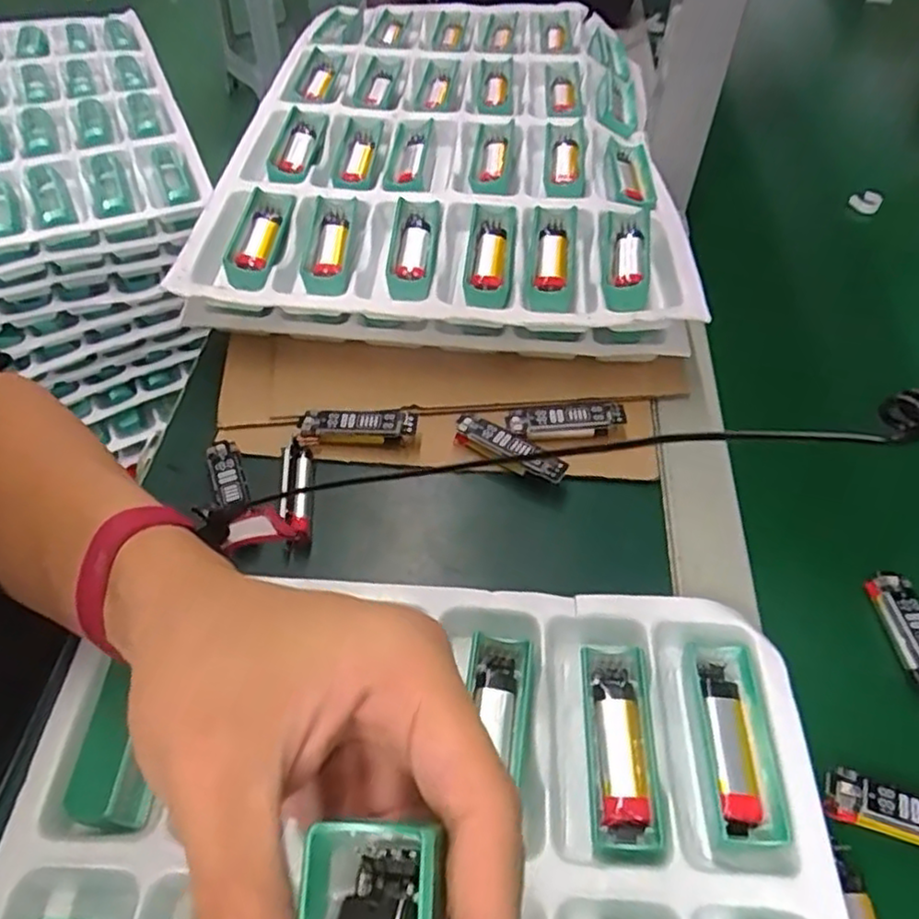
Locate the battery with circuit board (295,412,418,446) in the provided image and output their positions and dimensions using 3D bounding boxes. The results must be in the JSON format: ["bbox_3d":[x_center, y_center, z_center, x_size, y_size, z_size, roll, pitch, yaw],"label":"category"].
[{"bbox_3d":[-0.060,-0.020,0.397,0.068,0.022,0.016,1,53,2],"label":"battery with circuit board"}]

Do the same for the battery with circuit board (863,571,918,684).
[{"bbox_3d":[0.223,0.087,0.332,0.016,0.015,0.067,-4,53,-3],"label":"battery with circuit board"}]

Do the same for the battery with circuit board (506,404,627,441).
[{"bbox_3d":[0.064,-0.024,0.403,0.067,0.013,0.015,-2,53,-1],"label":"battery with circuit board"}]

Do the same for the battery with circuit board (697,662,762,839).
[{"bbox_3d":[0.114,0.121,0.289,0.018,0.010,0.067,2,53,2],"label":"battery with circuit board"}]

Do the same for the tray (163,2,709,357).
[{"bbox_3d":[-0.001,-0.250,0.538,0.315,0.049,0.443,3,53,3],"label":"tray"}]

